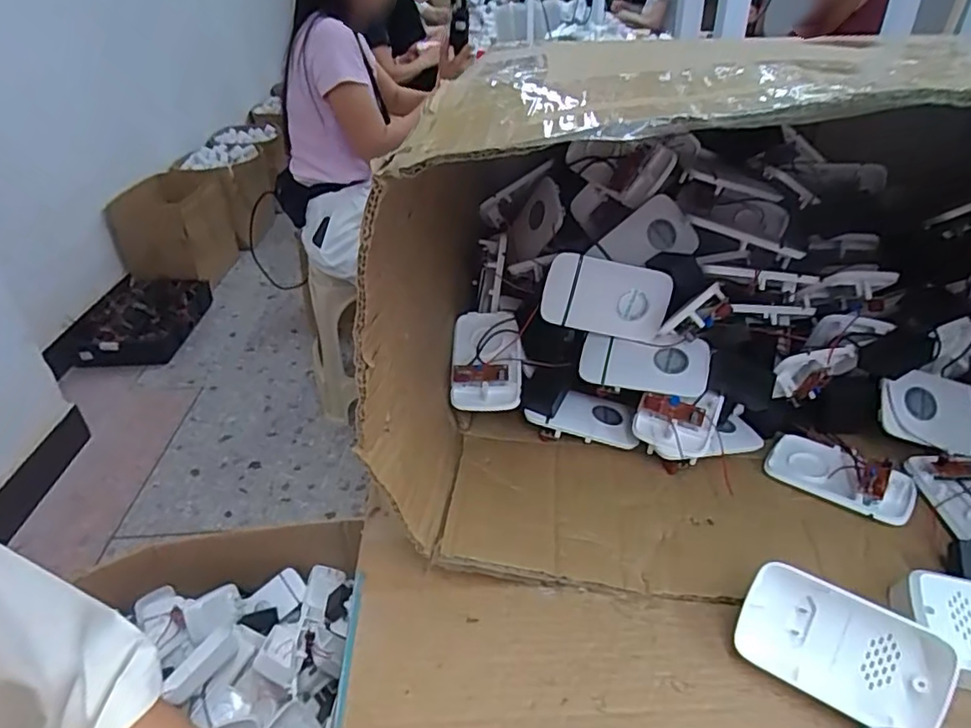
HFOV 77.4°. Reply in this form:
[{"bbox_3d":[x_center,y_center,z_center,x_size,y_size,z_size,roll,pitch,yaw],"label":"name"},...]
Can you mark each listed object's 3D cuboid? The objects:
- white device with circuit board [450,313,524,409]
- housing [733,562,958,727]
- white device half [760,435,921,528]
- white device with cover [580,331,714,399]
[{"bbox_3d":[0.000,-0.006,0.510,0.057,0.024,0.093,-4,57,8],"label":"white device with circuit board"},{"bbox_3d":[0.193,0.155,0.329,0.099,0.024,0.059,19,81,30],"label":"housing"},{"bbox_3d":[0.265,0.080,0.453,0.096,0.022,0.056,22,40,32],"label":"white device half"},{"bbox_3d":[0.124,0.001,0.479,0.096,0.017,0.045,9,63,17],"label":"white device with cover"}]

